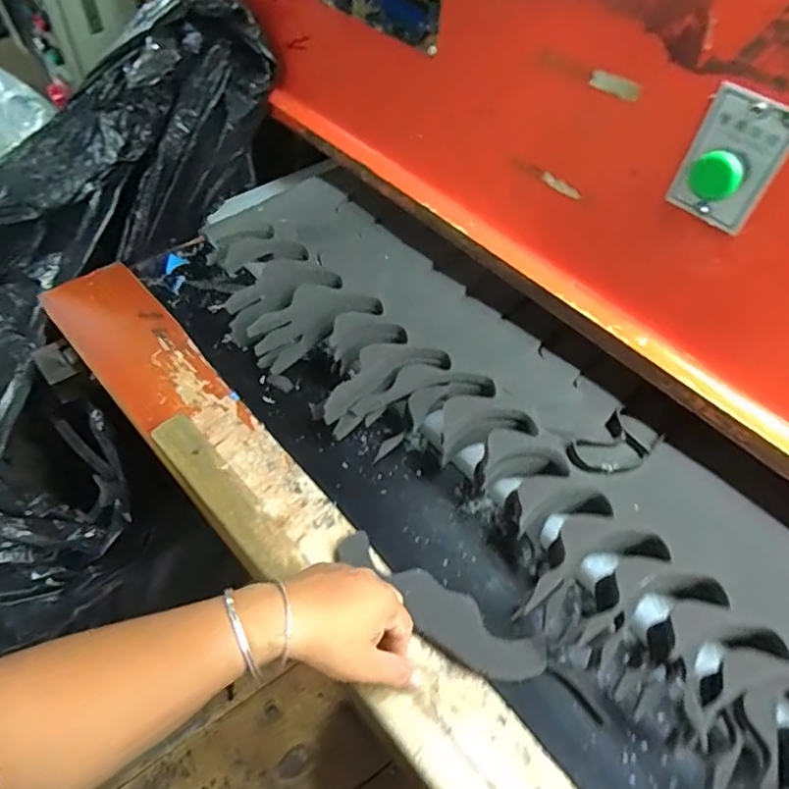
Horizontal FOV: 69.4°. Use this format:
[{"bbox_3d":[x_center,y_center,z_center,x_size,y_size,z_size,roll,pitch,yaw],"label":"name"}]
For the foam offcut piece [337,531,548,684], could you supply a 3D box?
[{"bbox_3d":[0.036,0.192,0.513,0.202,0.012,0.052,31,55,16],"label":"foam offcut piece"}]

